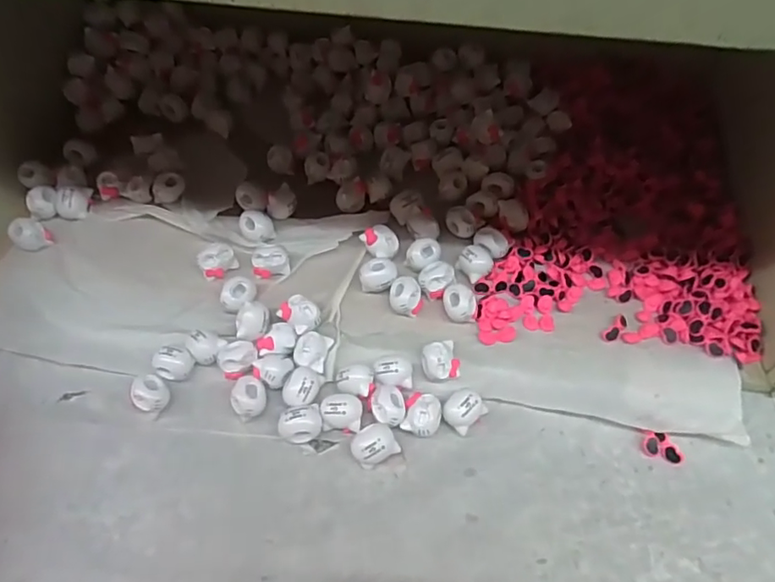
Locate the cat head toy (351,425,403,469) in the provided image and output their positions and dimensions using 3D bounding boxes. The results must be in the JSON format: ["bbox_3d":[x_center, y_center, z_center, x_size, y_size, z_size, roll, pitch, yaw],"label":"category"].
[{"bbox_3d":[-0.008,0.090,0.324,0.026,0.020,0.022,-19,58,-15],"label":"cat head toy"}]

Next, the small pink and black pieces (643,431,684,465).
[{"bbox_3d":[0.170,0.095,0.332,0.024,0.006,0.015,18,56,10],"label":"small pink and black pieces"}]

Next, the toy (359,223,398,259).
[{"bbox_3d":[-0.005,-0.034,0.390,0.022,0.015,0.024,1,55,-1],"label":"toy"}]

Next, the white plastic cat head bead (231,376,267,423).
[{"bbox_3d":[-0.086,0.068,0.339,0.021,0.018,0.025,-16,57,-12],"label":"white plastic cat head bead"}]

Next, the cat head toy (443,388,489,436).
[{"bbox_3d":[0.047,0.073,0.337,0.025,0.017,0.021,-36,63,-24],"label":"cat head toy"}]

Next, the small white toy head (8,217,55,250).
[{"bbox_3d":[-0.254,-0.039,0.387,0.018,0.021,0.022,35,61,21],"label":"small white toy head"}]

